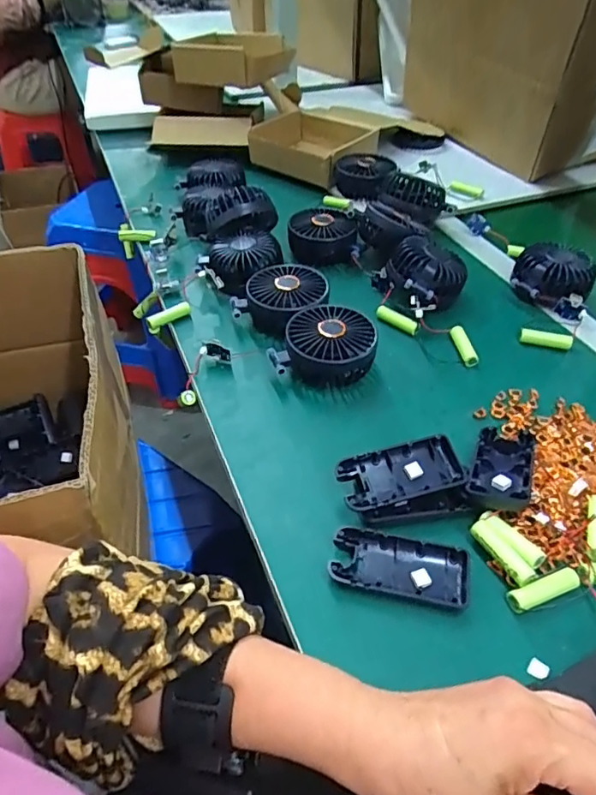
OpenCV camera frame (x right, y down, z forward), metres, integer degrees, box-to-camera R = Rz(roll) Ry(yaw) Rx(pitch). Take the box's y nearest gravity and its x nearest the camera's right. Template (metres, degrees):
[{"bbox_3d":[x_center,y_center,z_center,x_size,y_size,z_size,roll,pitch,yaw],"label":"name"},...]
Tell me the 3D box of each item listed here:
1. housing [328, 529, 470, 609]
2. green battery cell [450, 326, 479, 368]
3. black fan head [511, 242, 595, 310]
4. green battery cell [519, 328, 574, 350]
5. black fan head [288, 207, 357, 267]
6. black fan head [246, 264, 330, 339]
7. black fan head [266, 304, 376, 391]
[{"bbox_3d":[0.072,0.119,0.367,0.094,0.014,0.043,8,46,9],"label":"housing"},{"bbox_3d":[0.170,-0.053,0.538,0.017,0.011,0.056,-5,45,-4],"label":"green battery cell"},{"bbox_3d":[0.291,-0.140,0.596,0.084,0.042,0.096,19,49,19],"label":"black fan head"},{"bbox_3d":[0.260,-0.062,0.550,0.051,0.017,0.016,11,47,12],"label":"green battery cell"},{"bbox_3d":[0.031,-0.203,0.663,0.084,0.046,0.075,1,45,2],"label":"black fan head"},{"bbox_3d":[-0.011,-0.105,0.562,0.086,0.040,0.083,-3,45,-2],"label":"black fan head"},{"bbox_3d":[0.026,-0.049,0.510,0.099,0.048,0.079,6,46,7],"label":"black fan head"}]

